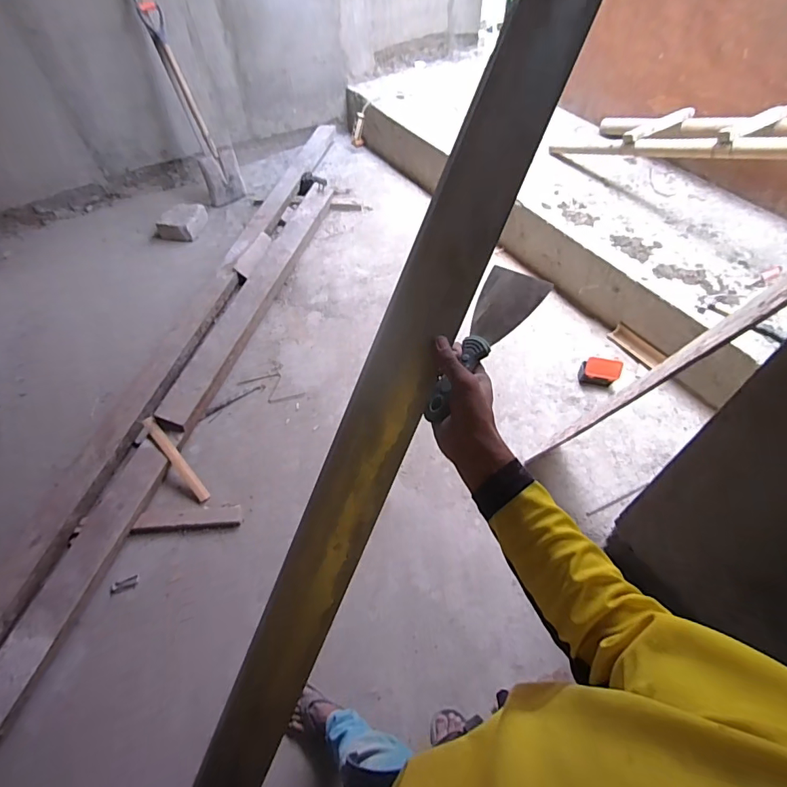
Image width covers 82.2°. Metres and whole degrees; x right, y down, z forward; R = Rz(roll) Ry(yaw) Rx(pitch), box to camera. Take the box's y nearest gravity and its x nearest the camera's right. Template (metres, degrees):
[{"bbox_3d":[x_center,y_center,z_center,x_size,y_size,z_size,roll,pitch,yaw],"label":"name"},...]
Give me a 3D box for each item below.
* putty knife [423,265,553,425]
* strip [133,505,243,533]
[{"bbox_3d":[0.093,-0.056,0.496,0.067,0.021,0.193,30,79,22],"label":"putty knife"},{"bbox_3d":[-0.696,0.428,1.540,0.332,0.017,0.076,-2,51,-6],"label":"strip"}]

